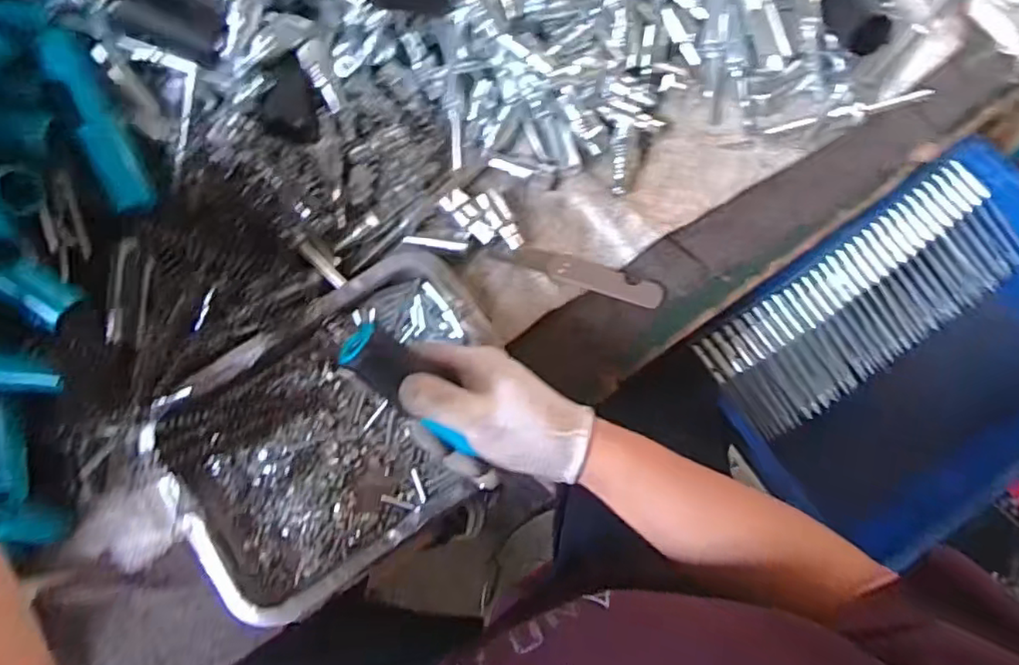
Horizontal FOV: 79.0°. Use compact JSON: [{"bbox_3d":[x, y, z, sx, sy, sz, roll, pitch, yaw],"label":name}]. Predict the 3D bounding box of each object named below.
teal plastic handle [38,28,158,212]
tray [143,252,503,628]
[{"bbox_3d":[-0.283,-0.142,0.426,0.024,0.025,0.119,-16,108,3],"label":"teal plastic handle"},{"bbox_3d":[-0.121,0.073,0.458,0.258,0.058,0.181,-34,82,-2],"label":"tray"}]

